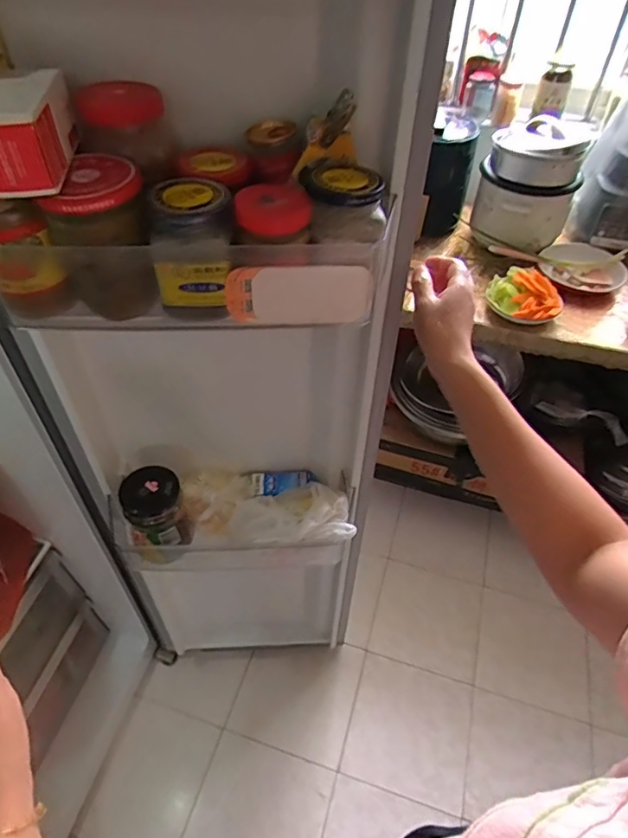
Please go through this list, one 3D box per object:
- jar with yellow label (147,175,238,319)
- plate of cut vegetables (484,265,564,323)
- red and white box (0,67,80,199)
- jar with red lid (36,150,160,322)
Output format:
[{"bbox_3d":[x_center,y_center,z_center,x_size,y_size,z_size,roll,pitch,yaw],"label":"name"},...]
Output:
[{"bbox_3d":[-0.104,-0.149,0.458,0.072,0.098,0.062,0,47,-1],"label":"jar with yellow label"},{"bbox_3d":[0.491,-0.290,1.208,0.170,0.065,0.139,19,49,15],"label":"plate of cut vegetables"},{"bbox_3d":[-0.223,-0.220,0.394,0.059,0.054,0.116,-7,48,-8],"label":"red and white box"},{"bbox_3d":[-0.185,-0.153,0.452,0.086,0.117,0.086,-15,49,-15],"label":"jar with red lid"}]

